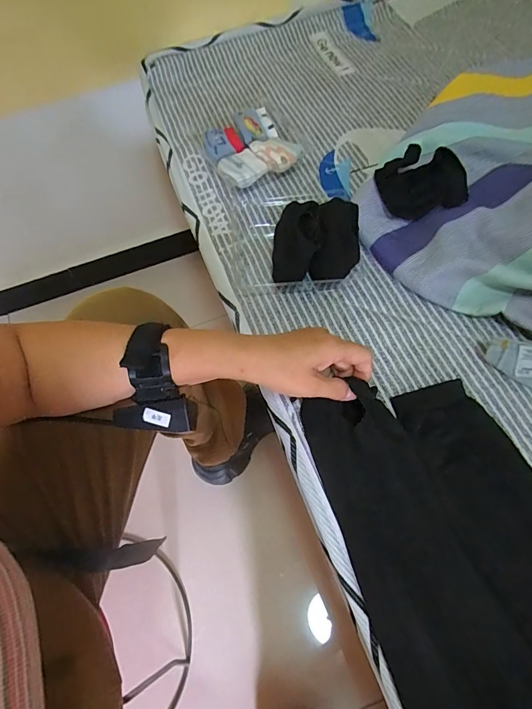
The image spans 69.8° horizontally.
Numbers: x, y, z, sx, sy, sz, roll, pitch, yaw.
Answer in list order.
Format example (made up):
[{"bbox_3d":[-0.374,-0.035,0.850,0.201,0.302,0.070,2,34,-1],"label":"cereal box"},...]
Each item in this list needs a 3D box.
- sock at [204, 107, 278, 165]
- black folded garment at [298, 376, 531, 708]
[{"bbox_3d":[-0.038,-0.303,0.533,0.105,0.034,0.067,-29,65,-12],"label":"sock"},{"bbox_3d":[0.159,0.160,0.300,0.173,0.034,0.301,-16,65,-5],"label":"black folded garment"}]

